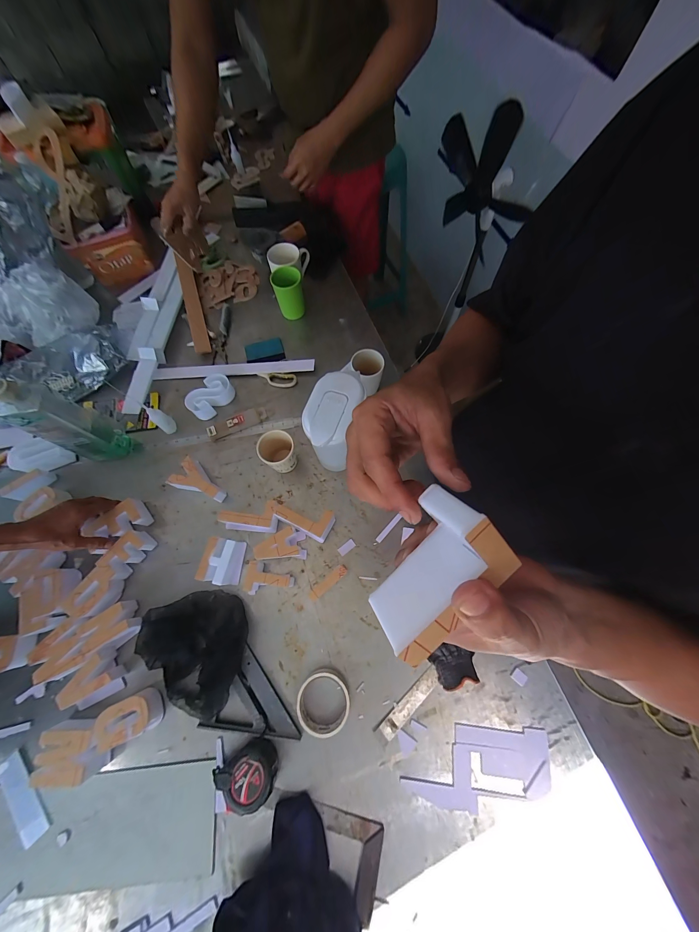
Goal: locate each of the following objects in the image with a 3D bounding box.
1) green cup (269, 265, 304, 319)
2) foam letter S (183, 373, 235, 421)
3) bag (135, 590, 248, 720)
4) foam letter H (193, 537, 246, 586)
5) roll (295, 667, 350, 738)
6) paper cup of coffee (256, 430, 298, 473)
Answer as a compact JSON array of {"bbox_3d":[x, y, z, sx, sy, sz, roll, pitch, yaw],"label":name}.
[{"bbox_3d":[-0.157,-0.449,0.771,0.070,0.106,0.066,-1,70,2],"label":"green cup"},{"bbox_3d":[-0.332,-0.168,0.706,0.066,0.046,0.114,35,75,14],"label":"foam letter S"},{"bbox_3d":[-0.291,0.333,0.544,0.187,0.038,0.188,6,70,5],"label":"bag"},{"bbox_3d":[-0.250,0.187,0.579,0.067,0.047,0.084,5,70,4],"label":"foam letter H"},{"bbox_3d":[-0.045,0.400,0.500,0.088,0.016,0.089,-1,70,2],"label":"roll"},{"bbox_3d":[-0.149,-0.026,0.632,0.072,0.092,0.071,-1,70,2],"label":"paper cup of coffee"}]

